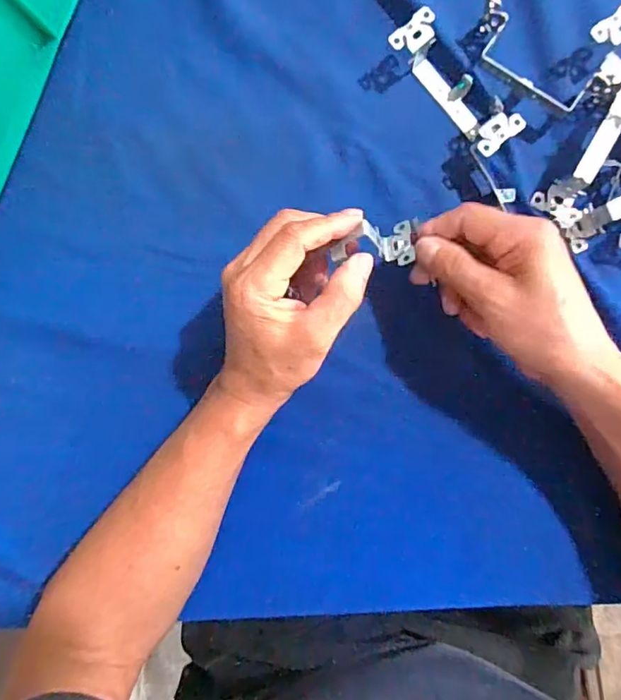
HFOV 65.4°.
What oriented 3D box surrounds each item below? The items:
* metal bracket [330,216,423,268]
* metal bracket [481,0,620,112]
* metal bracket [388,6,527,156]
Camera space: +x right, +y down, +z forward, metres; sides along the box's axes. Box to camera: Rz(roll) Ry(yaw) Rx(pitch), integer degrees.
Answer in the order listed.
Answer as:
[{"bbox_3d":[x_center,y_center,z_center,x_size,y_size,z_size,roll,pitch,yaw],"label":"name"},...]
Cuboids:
[{"bbox_3d":[0.043,-0.065,0.302,0.060,0.017,0.029,-12,93,-11],"label":"metal bracket"},{"bbox_3d":[0.156,-0.194,0.332,0.102,0.025,0.034,34,95,3],"label":"metal bracket"},{"bbox_3d":[0.099,-0.181,0.336,0.031,0.028,0.104,-39,88,5],"label":"metal bracket"}]

